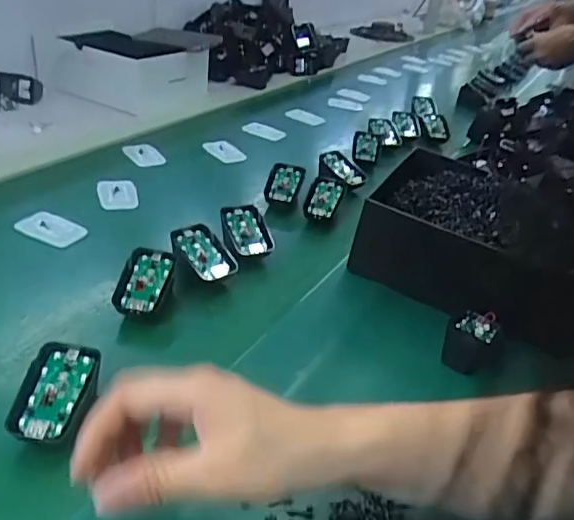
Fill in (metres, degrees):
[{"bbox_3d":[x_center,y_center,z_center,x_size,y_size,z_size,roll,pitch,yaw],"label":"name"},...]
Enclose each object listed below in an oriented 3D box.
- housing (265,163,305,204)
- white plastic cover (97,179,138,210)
[{"bbox_3d":[-0.005,-0.097,0.715,0.046,0.016,0.069,6,57,13],"label":"housing"},{"bbox_3d":[-0.206,-0.080,0.678,0.046,0.012,0.064,-4,33,-17],"label":"white plastic cover"}]

